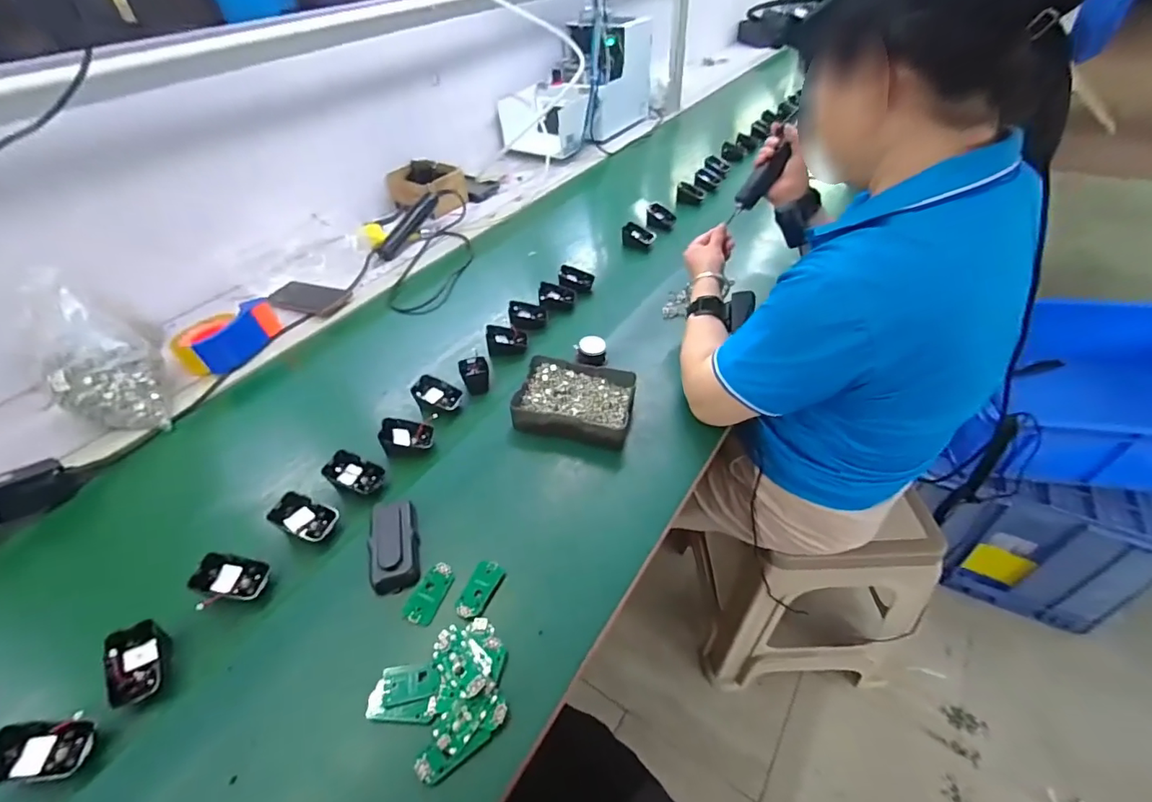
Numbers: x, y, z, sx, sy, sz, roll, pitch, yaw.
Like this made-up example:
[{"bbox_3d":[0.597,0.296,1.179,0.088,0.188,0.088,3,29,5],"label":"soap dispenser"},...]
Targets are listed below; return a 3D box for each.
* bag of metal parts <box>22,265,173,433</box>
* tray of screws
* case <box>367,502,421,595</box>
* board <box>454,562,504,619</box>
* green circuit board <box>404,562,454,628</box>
[{"bbox_3d":[-0.647,-0.065,0.657,0.098,0.217,0.122,31,54,29],"label":"bag of metal parts"},{"bbox_3d":[0.001,0.000,0.705,0.158,0.043,0.122,11,46,13],"label":"tray of screws"},{"bbox_3d":[-0.204,0.159,0.559,0.050,0.027,0.102,-14,46,-11],"label":"case"},{"bbox_3d":[-0.104,0.201,0.530,0.030,0.009,0.063,16,48,18],"label":"board"},{"bbox_3d":[-0.153,0.203,0.527,0.031,0.006,0.064,23,52,5],"label":"green circuit board"}]

